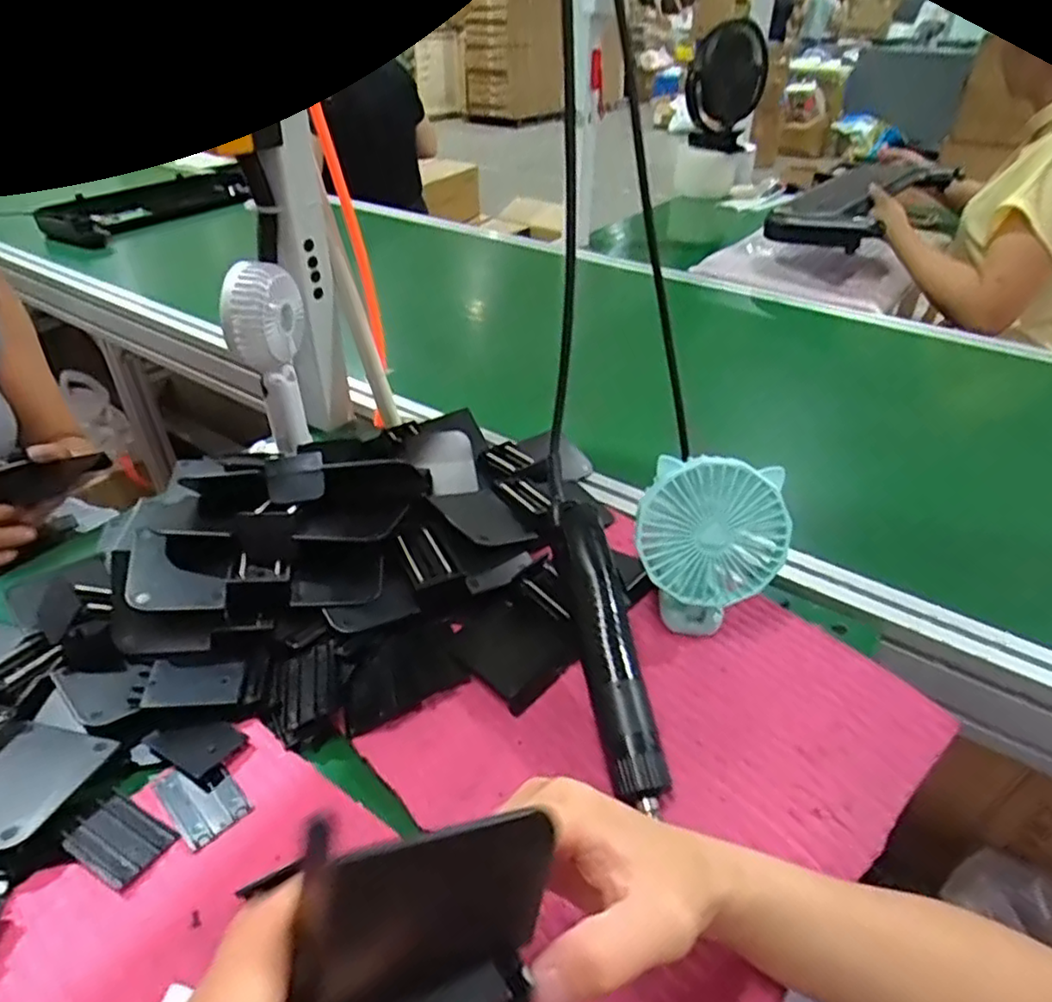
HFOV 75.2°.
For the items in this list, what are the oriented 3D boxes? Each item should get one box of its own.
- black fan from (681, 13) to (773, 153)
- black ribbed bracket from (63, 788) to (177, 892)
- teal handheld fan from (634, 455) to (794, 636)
[{"bbox_3d":[0.452,-0.936,1.551,0.169,0.248,0.155,10,37,12],"label":"black fan"},{"bbox_3d":[-0.220,0.182,0.370,0.049,0.008,0.036,19,40,23],"label":"black ribbed bracket"},{"bbox_3d":[0.126,0.036,0.472,0.096,0.126,0.048,12,38,15],"label":"teal handheld fan"}]

